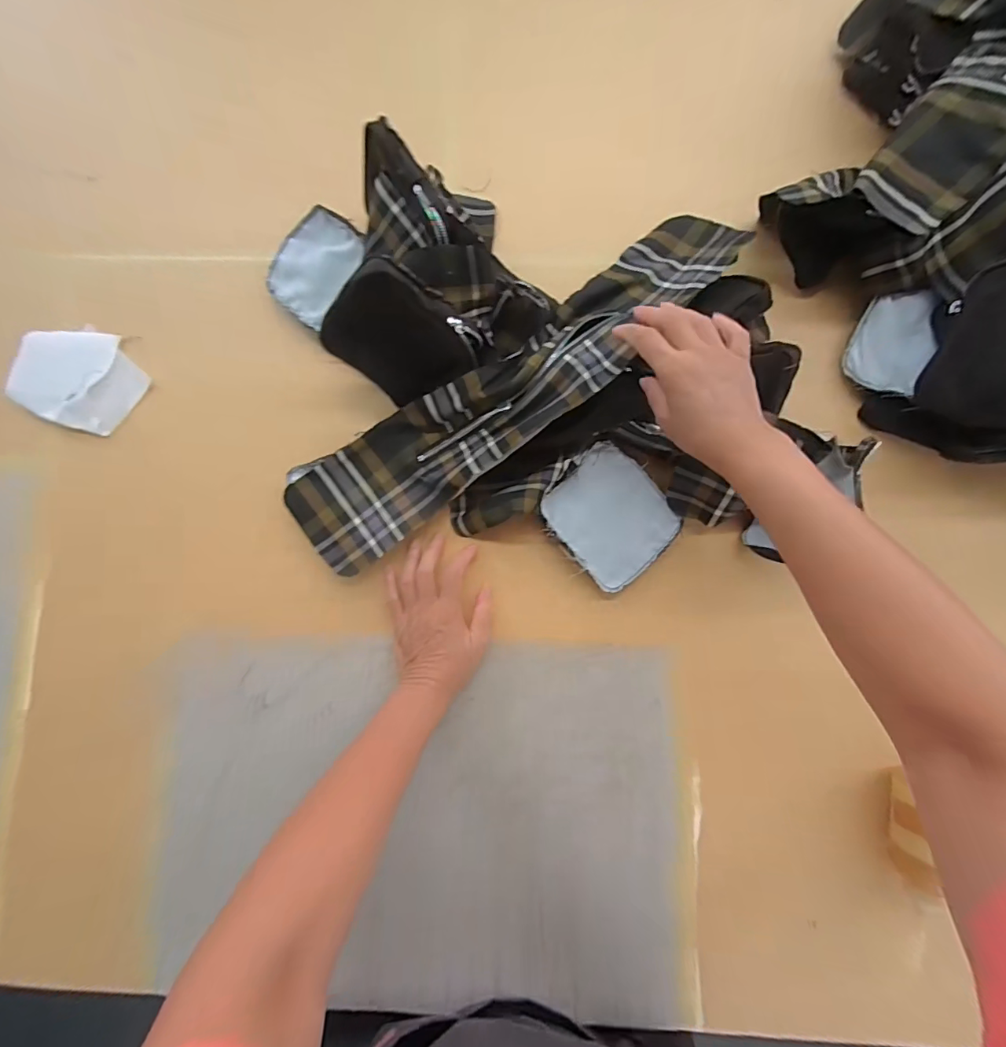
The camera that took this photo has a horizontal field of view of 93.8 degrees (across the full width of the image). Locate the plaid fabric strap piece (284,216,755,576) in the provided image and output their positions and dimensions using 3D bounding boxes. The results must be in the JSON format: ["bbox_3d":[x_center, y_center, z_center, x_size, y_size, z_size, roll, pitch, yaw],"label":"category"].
[{"bbox_3d":[0.007,-0.137,0.478,0.512,0.054,0.117,-36,85,2],"label":"plaid fabric strap piece"}]

